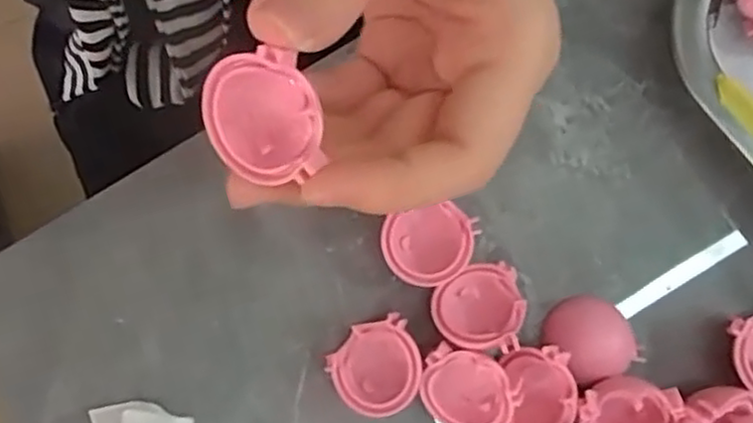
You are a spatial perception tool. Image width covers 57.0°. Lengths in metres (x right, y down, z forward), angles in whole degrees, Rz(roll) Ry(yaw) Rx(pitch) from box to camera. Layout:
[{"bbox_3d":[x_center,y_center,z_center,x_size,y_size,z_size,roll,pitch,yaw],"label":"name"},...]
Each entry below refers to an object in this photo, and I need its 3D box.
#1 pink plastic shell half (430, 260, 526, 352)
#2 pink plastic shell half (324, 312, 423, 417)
[{"bbox_3d":[0.032,0.031,0.224,0.028,0.019,0.028,-1,81,4],"label":"pink plastic shell half"},{"bbox_3d":[0.000,0.051,0.226,0.028,0.019,0.029,-20,80,1],"label":"pink plastic shell half"}]

